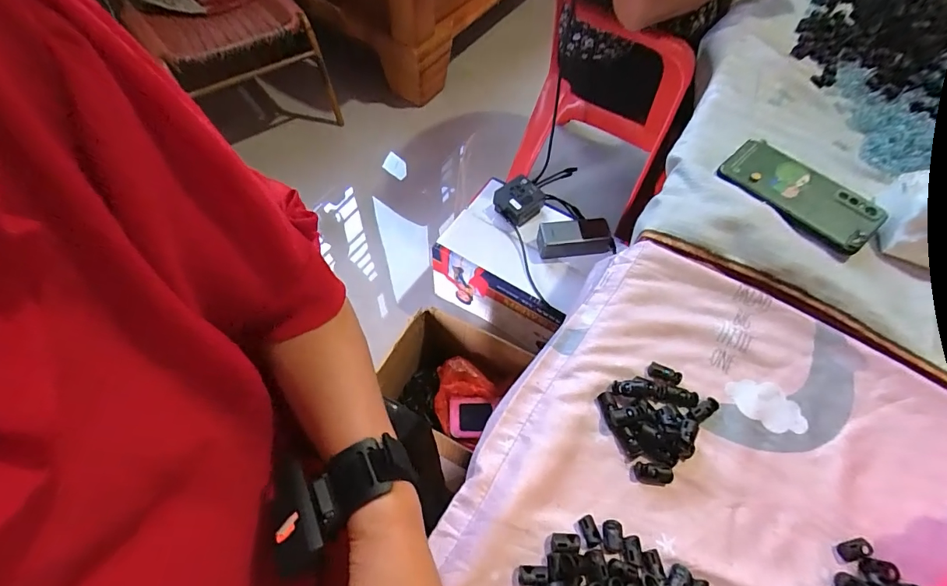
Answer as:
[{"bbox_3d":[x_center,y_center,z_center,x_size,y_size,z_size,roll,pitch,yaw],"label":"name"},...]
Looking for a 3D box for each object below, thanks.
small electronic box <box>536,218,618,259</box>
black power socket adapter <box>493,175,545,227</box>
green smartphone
[{"bbox_3d":[0.194,-0.103,0.829,0.137,0.054,0.054,0,60,-3],"label":"small electronic box"},{"bbox_3d":[0.089,-0.182,0.857,0.080,0.053,0.082,-38,69,-22],"label":"black power socket adapter"},{"bbox_3d":[0.362,-0.113,0.488,0.076,0.013,0.160,-35,68,-21],"label":"green smartphone"}]

